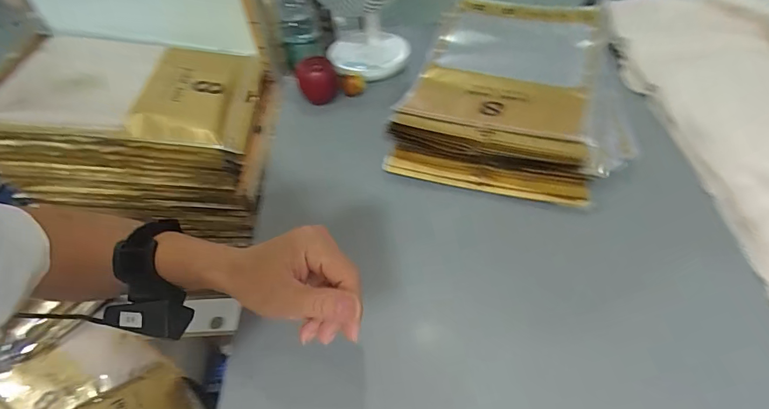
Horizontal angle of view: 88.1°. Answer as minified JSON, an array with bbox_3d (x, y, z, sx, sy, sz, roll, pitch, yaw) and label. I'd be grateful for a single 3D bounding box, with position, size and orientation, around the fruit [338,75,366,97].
[{"bbox_3d":[-0.053,-0.196,0.646,0.039,0.033,0.030,-4,48,1],"label":"fruit"}]

